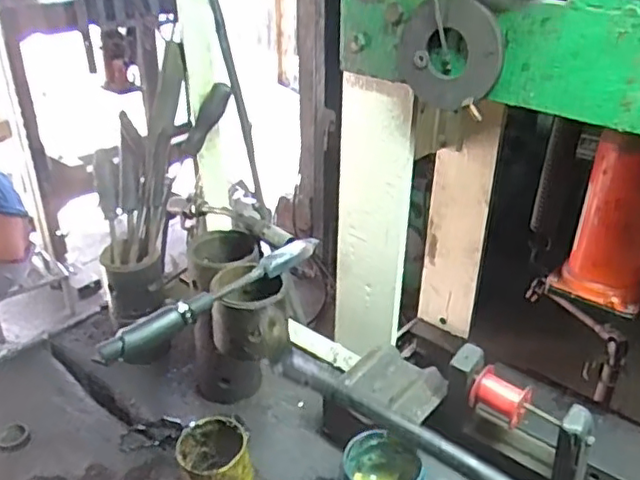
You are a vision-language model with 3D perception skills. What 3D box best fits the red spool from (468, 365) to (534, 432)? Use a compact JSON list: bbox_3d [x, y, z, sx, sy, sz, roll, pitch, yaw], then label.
[{"bbox_3d":[0.208,0.178,0.711,0.063,0.044,0.044,27,39,37],"label":"red spool"}]

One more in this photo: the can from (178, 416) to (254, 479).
[{"bbox_3d":[-0.112,0.269,0.686,0.070,0.124,0.079,-20,36,-32],"label":"can"}]

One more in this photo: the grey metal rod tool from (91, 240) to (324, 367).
[{"bbox_3d":[-0.113,0.060,0.679,0.026,0.034,0.279,27,39,37],"label":"grey metal rod tool"}]

